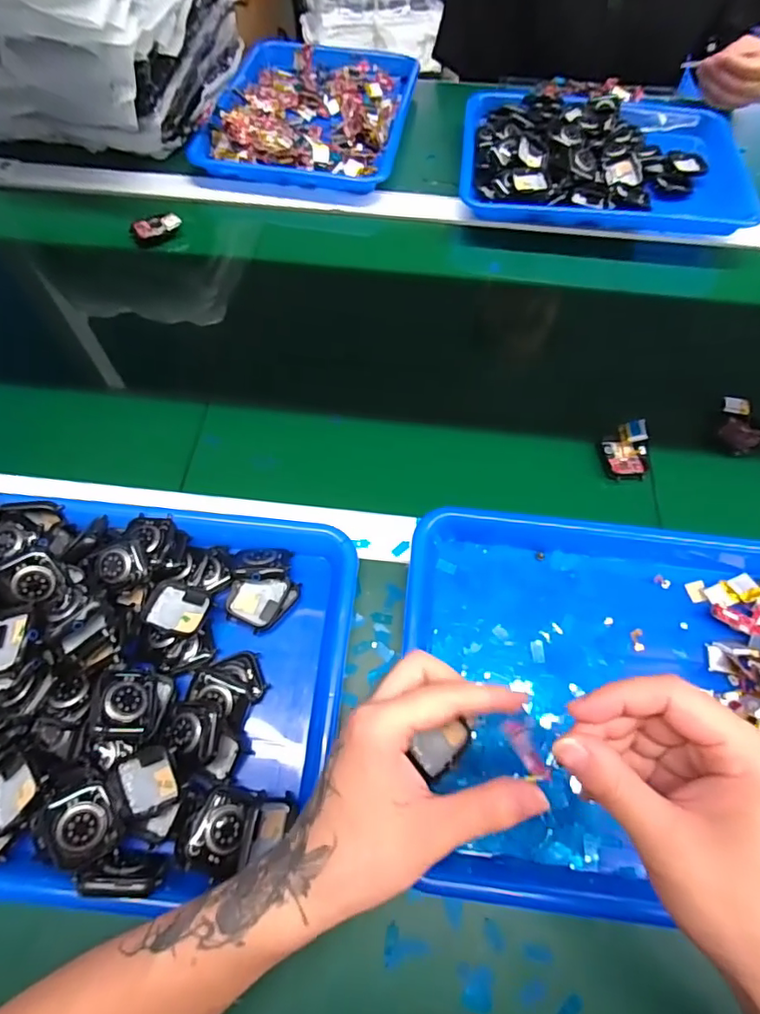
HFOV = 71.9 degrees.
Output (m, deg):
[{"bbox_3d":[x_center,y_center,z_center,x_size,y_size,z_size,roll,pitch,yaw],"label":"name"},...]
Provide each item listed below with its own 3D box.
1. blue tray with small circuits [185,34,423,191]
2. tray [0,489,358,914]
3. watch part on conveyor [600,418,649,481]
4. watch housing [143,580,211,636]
[{"bbox_3d":[-0.090,-0.539,0.710,0.256,0.033,0.305,8,66,3],"label":"blue tray with small circuits"},{"bbox_3d":[-0.194,0.113,0.360,0.333,0.065,0.253,5,66,1],"label":"tray"},{"bbox_3d":[0.222,-0.051,0.471,0.039,0.022,0.052,4,65,1],"label":"watch part on conveyor"},{"bbox_3d":[-0.147,0.074,0.381,0.041,0.008,0.038,16,49,-2],"label":"watch housing"}]

